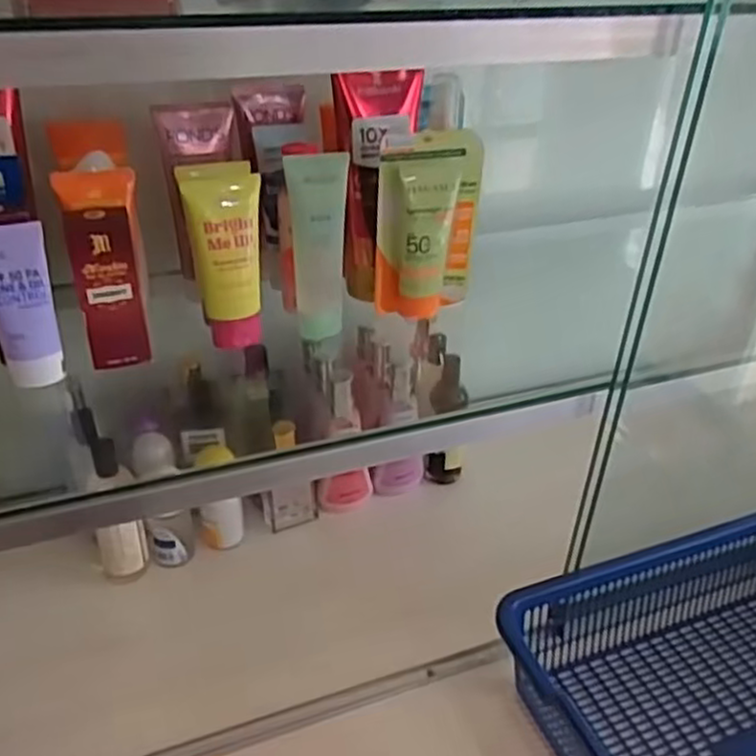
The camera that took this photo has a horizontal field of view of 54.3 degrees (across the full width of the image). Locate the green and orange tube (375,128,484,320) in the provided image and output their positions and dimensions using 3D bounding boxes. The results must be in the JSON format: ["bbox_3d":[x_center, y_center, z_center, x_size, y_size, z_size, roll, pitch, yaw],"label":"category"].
[{"bbox_3d":[0.037,-0.116,0.562,0.073,0.136,0.032,-20,41,-30],"label":"green and orange tube"}]

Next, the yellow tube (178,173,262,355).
[{"bbox_3d":[-0.108,-0.082,0.530,0.050,0.118,0.031,-8,36,-15],"label":"yellow tube"}]

